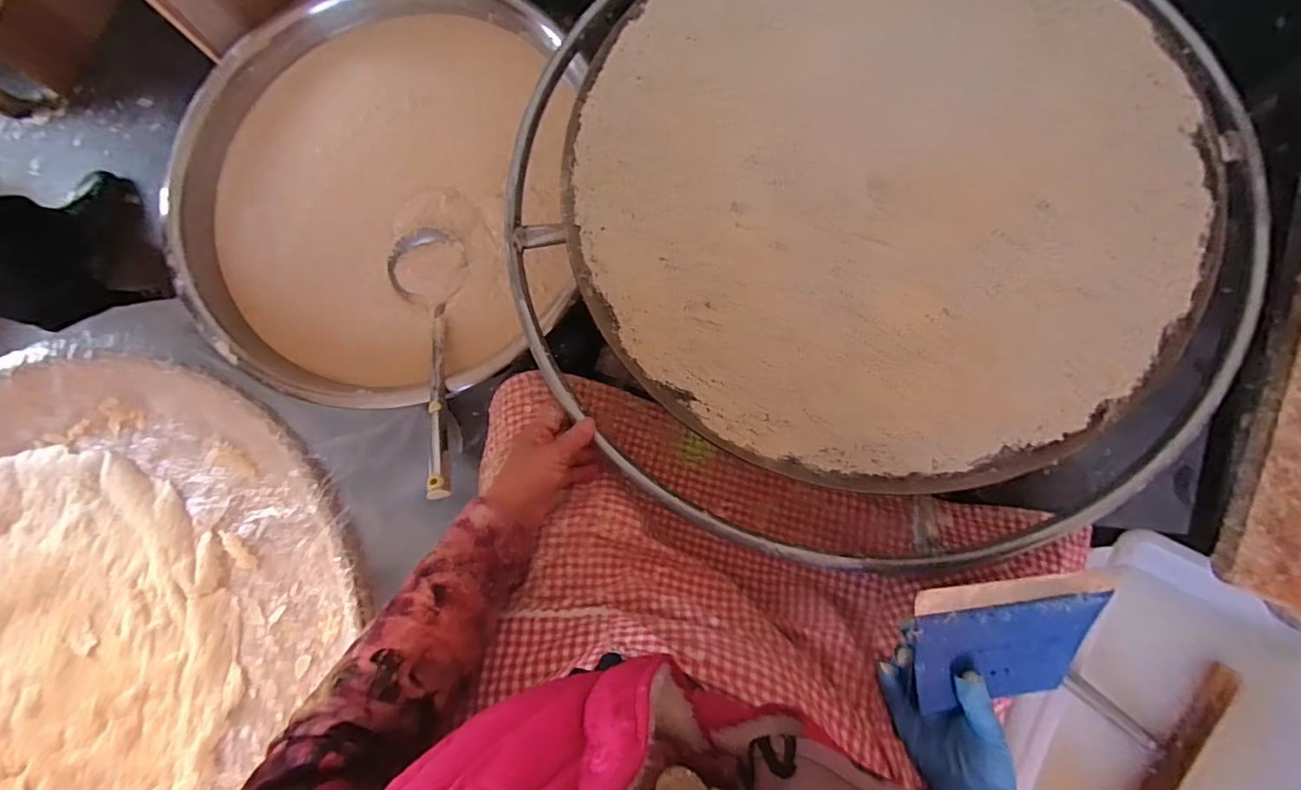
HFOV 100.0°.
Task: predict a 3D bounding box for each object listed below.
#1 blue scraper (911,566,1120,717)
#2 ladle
[{"bbox_3d":[0.286,0.196,0.436,0.180,0.008,0.116,-3,108,-13],"label":"blue scraper"},{"bbox_3d":[-0.281,-0.050,0.689,0.106,0.049,0.384,-12,62,1],"label":"ladle"}]

